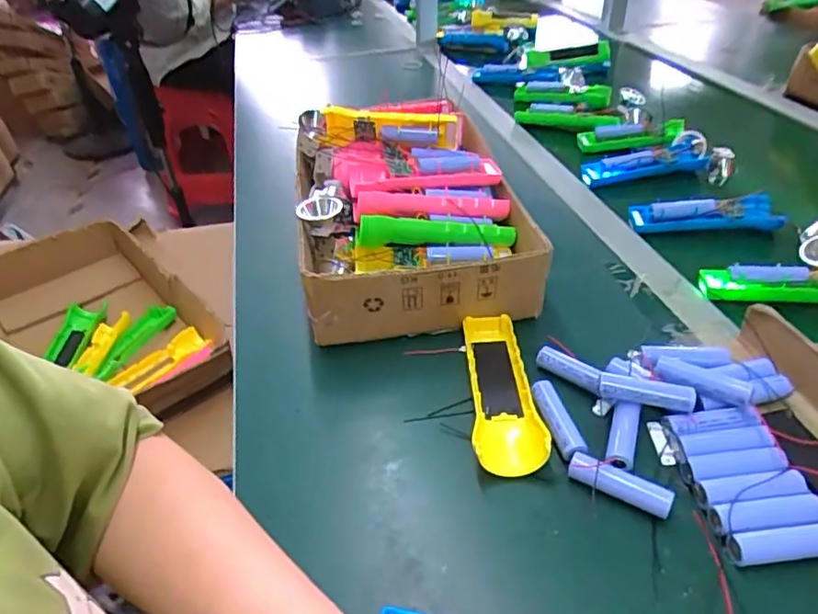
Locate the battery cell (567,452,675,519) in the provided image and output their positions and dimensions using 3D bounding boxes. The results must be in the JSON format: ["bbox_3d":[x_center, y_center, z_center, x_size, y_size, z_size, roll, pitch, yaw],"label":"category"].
[{"bbox_3d":[0.138,0.118,0.375,0.065,0.021,0.016,18,44,27],"label":"battery cell"}]

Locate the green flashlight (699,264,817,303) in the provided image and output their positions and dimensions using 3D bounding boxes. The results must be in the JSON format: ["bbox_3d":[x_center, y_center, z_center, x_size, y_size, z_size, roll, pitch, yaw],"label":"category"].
[{"bbox_3d":[0.350,-0.021,0.514,0.150,0.029,0.028,7,40,15],"label":"green flashlight"}]

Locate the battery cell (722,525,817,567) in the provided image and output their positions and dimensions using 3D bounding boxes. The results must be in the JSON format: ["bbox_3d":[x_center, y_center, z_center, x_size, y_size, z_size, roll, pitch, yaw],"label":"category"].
[{"bbox_3d":[0.225,0.141,0.336,0.071,0.014,0.017,-5,38,0],"label":"battery cell"}]

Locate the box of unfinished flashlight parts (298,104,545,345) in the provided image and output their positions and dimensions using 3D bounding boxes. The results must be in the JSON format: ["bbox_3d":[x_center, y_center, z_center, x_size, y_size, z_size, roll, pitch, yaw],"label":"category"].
[{"bbox_3d":[-0.003,-0.100,0.590,0.220,0.107,0.299,-7,38,-3],"label":"box of unfinished flashlight parts"}]

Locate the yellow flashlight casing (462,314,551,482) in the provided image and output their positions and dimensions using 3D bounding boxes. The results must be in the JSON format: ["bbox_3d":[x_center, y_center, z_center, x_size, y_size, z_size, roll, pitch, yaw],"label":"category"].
[{"bbox_3d":[0.071,0.062,0.447,0.048,0.030,0.154,-3,38,3],"label":"yellow flashlight casing"}]

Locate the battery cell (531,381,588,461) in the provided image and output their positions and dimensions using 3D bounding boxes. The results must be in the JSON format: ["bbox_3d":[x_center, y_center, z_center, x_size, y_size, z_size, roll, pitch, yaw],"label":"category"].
[{"bbox_3d":[0.108,0.084,0.419,0.018,0.016,0.067,-11,39,-8],"label":"battery cell"}]

